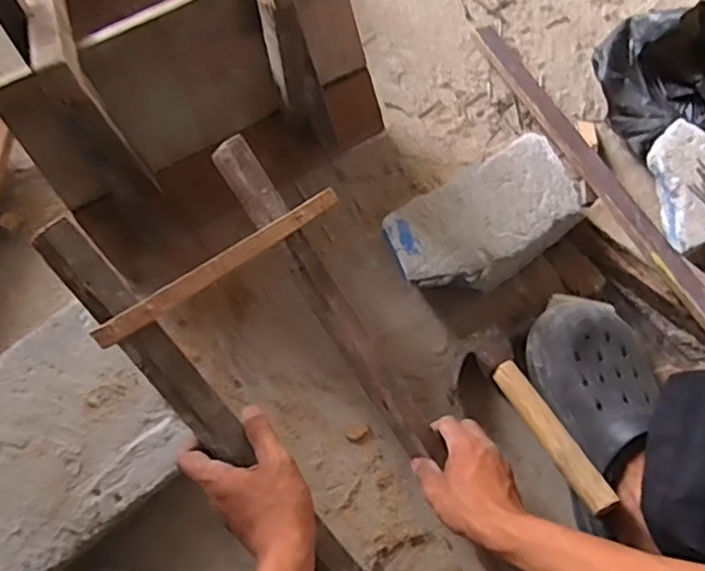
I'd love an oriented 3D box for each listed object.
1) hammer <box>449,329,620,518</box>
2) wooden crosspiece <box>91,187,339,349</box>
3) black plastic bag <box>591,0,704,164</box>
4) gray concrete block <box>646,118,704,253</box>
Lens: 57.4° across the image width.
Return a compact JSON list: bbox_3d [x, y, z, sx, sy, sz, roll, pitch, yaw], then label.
[{"bbox_3d":[0.173,0.137,0.646,0.078,0.023,0.209,-31,55,-8],"label":"hammer"},{"bbox_3d":[-0.100,-0.023,0.537,0.018,0.012,0.258,45,51,9],"label":"wooden crosspiece"},{"bbox_3d":[0.388,-0.237,0.747,0.188,0.105,0.173,1,77,-1],"label":"black plastic bag"},{"bbox_3d":[0.380,-0.118,0.711,0.126,0.033,0.121,-34,80,-9],"label":"gray concrete block"}]

